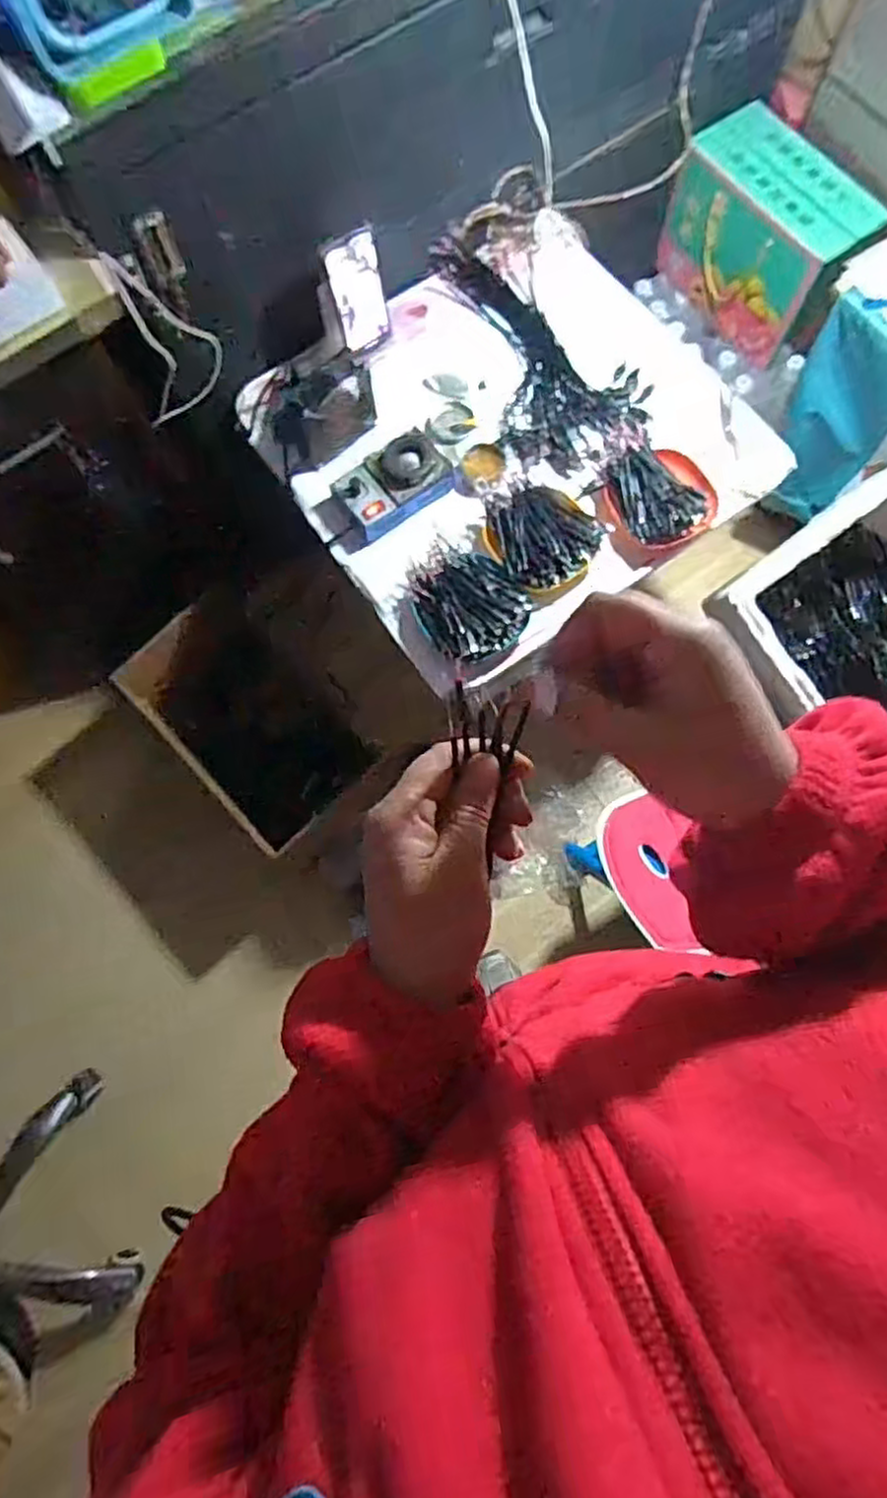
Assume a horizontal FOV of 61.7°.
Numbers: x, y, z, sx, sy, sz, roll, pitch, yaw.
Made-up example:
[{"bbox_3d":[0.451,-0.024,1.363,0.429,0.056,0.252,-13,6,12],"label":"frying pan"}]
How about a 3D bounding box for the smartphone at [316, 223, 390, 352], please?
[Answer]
[{"bbox_3d":[-0.117,-0.632,1.031,0.078,0.155,0.015,-29,61,-7],"label":"smartphone"}]

